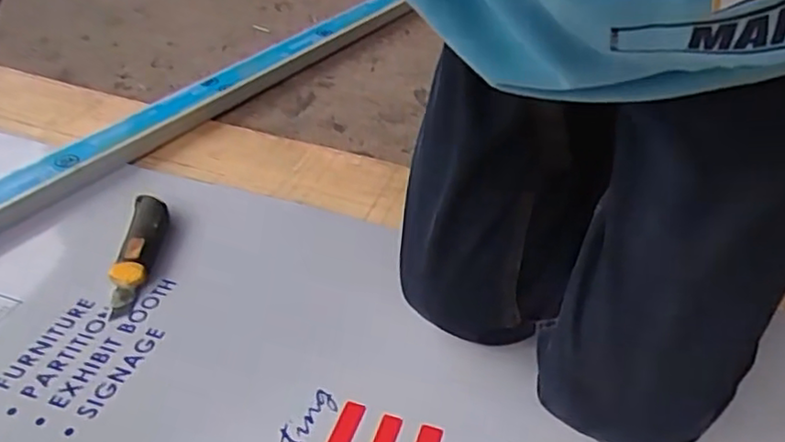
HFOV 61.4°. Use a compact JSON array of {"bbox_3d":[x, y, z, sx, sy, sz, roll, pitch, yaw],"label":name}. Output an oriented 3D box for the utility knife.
[{"bbox_3d":[-0.241,0.029,0.630,0.033,0.021,0.154,0,37,-5],"label":"utility knife"}]

